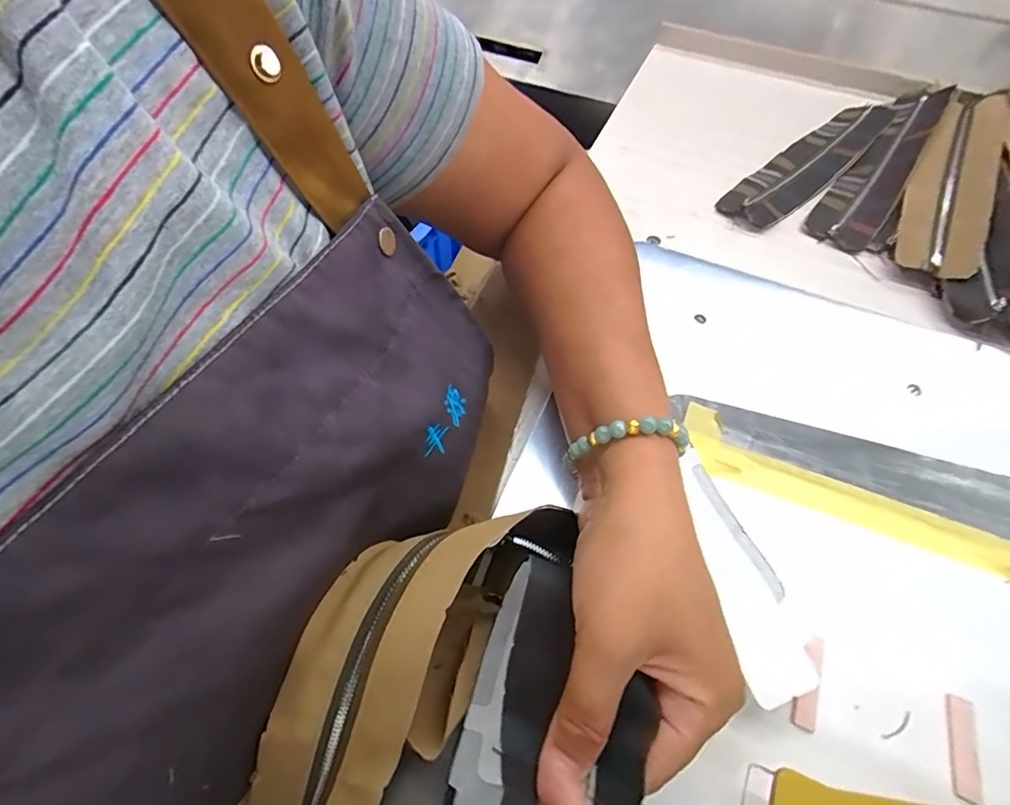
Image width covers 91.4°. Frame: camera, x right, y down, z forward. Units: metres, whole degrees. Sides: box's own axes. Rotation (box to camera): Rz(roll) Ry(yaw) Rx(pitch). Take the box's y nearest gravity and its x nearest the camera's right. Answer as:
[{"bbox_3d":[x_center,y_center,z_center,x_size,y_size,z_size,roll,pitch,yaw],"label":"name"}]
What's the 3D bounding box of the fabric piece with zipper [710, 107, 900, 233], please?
[{"bbox_3d":[0.300,-0.240,0.484,0.279,0.011,0.059,-39,64,-22],"label":"fabric piece with zipper"}]

